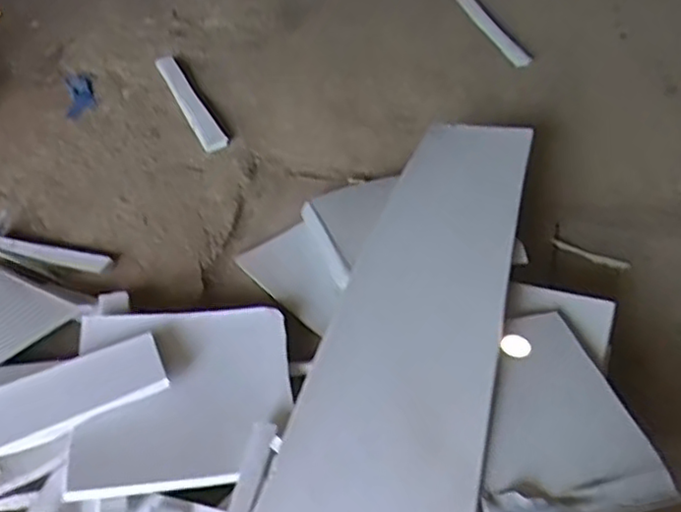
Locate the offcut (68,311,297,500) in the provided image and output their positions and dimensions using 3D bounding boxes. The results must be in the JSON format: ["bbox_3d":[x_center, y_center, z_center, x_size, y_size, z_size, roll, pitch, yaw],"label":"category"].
[{"bbox_3d":[-0.159,0.137,0.685,0.210,0.024,0.196,-6,53,-5],"label":"offcut"}]

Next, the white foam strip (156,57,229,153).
[{"bbox_3d":[-0.256,-0.262,1.124,0.039,0.012,0.292,-35,52,-2],"label":"white foam strip"}]

